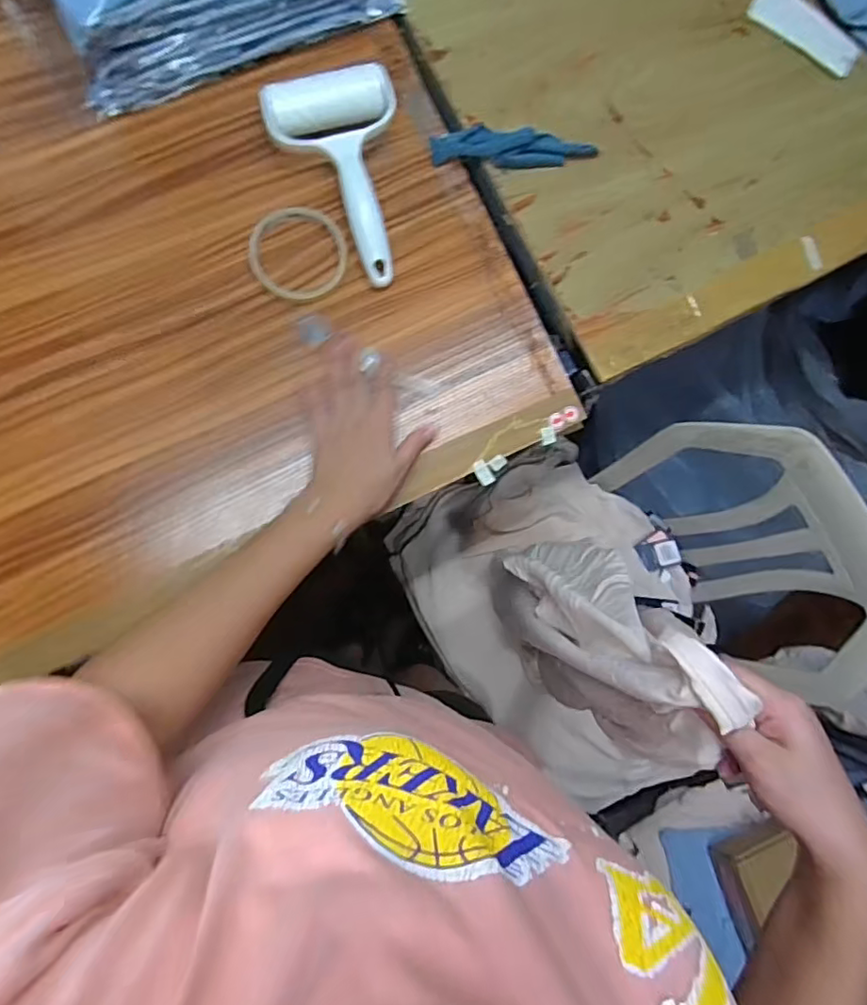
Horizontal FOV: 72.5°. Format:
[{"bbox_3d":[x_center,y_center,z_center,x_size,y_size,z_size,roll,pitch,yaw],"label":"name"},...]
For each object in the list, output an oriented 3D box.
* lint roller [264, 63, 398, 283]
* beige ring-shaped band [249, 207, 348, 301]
[{"bbox_3d":[-0.082,-0.284,0.524,0.118,0.039,0.183,-11,87,-8],"label":"lint roller"},{"bbox_3d":[-0.121,-0.226,0.529,0.084,0.008,0.087,-7,86,-8],"label":"beige ring-shaped band"}]

